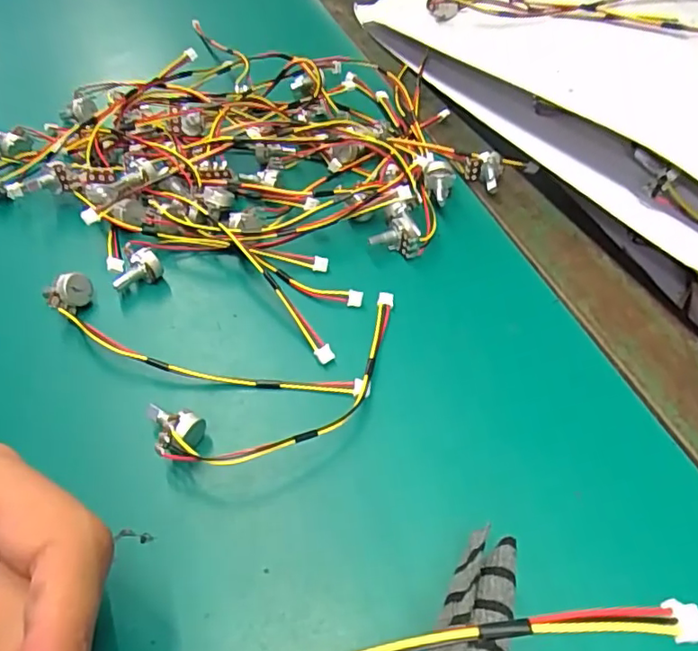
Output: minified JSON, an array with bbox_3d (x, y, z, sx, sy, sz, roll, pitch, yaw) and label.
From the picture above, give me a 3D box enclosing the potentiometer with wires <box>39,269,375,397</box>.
[{"bbox_3d":[-0.072,0.012,0.259,0.158,0.018,0.030,16,55,15],"label":"potentiometer with wires"}]

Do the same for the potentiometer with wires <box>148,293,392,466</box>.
[{"bbox_3d":[-0.018,0.026,0.243,0.125,0.020,0.047,-32,58,-20],"label":"potentiometer with wires"}]

